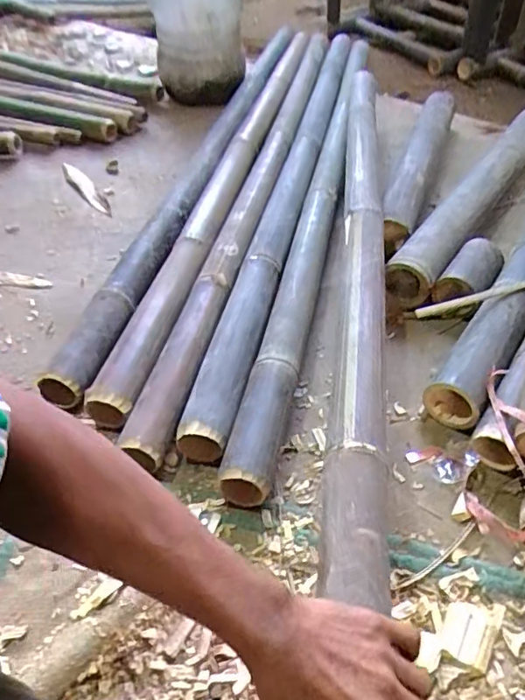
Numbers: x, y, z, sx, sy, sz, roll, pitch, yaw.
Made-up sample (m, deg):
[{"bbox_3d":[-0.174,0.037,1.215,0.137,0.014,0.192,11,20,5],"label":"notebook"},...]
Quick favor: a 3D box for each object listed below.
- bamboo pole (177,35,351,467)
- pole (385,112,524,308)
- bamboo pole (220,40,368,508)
[{"bbox_3d":[0.055,-0.313,1.074,0.077,0.062,1.237,7,45,11],"label":"bamboo pole"},{"bbox_3d":[0.422,-0.318,1.073,0.079,0.064,0.738,24,50,26],"label":"pole"},{"bbox_3d":[0.132,-0.334,1.106,0.062,0.075,1.431,7,45,11],"label":"bamboo pole"}]

